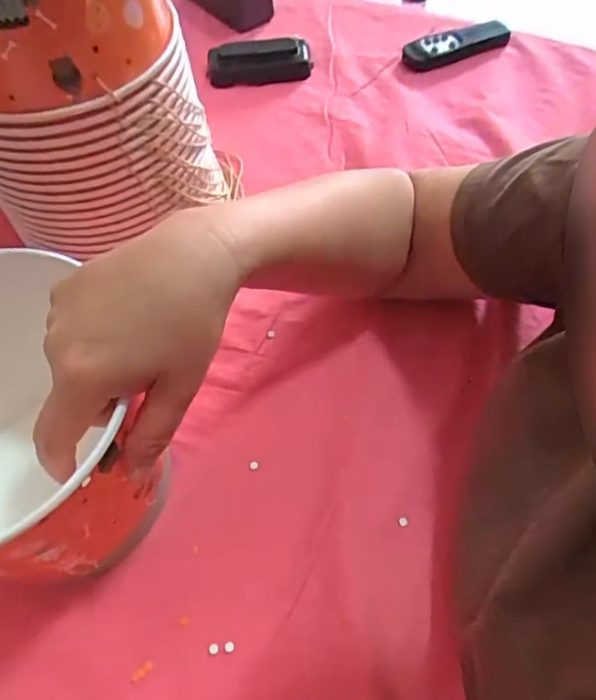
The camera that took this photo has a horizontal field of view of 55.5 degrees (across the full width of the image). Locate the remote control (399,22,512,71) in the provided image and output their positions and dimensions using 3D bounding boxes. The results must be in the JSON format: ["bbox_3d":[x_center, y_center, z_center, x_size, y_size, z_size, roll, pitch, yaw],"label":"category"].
[{"bbox_3d":[0.169,-0.326,0.602,0.115,0.017,0.039,-19,58,-8],"label":"remote control"}]

